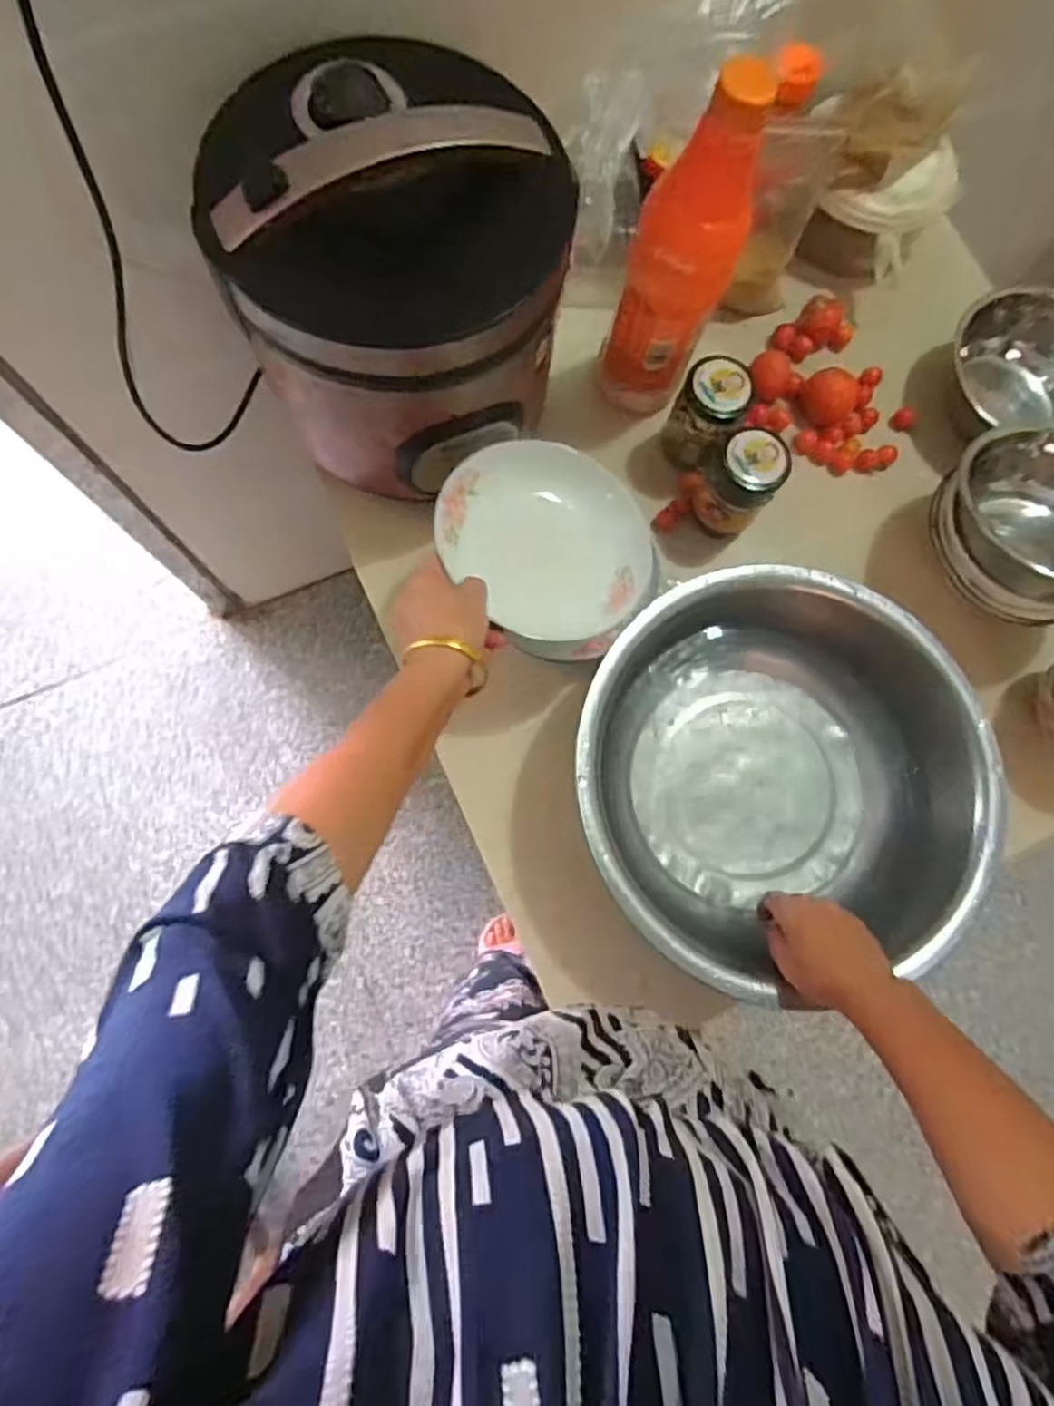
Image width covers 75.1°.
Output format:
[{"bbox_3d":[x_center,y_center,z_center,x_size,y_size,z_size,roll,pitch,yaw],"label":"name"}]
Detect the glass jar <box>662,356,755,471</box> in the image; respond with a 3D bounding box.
[{"bbox_3d":[0.168,-0.267,0.649,0.060,0.093,0.067,23,78,2],"label":"glass jar"}]

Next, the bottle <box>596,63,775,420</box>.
[{"bbox_3d":[0.125,-0.351,0.567,0.070,0.273,0.073,1,81,-4],"label":"bottle"}]

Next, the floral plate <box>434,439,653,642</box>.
[{"bbox_3d":[0.016,-0.128,0.545,0.168,0.038,0.139,20,80,-1],"label":"floral plate"}]

